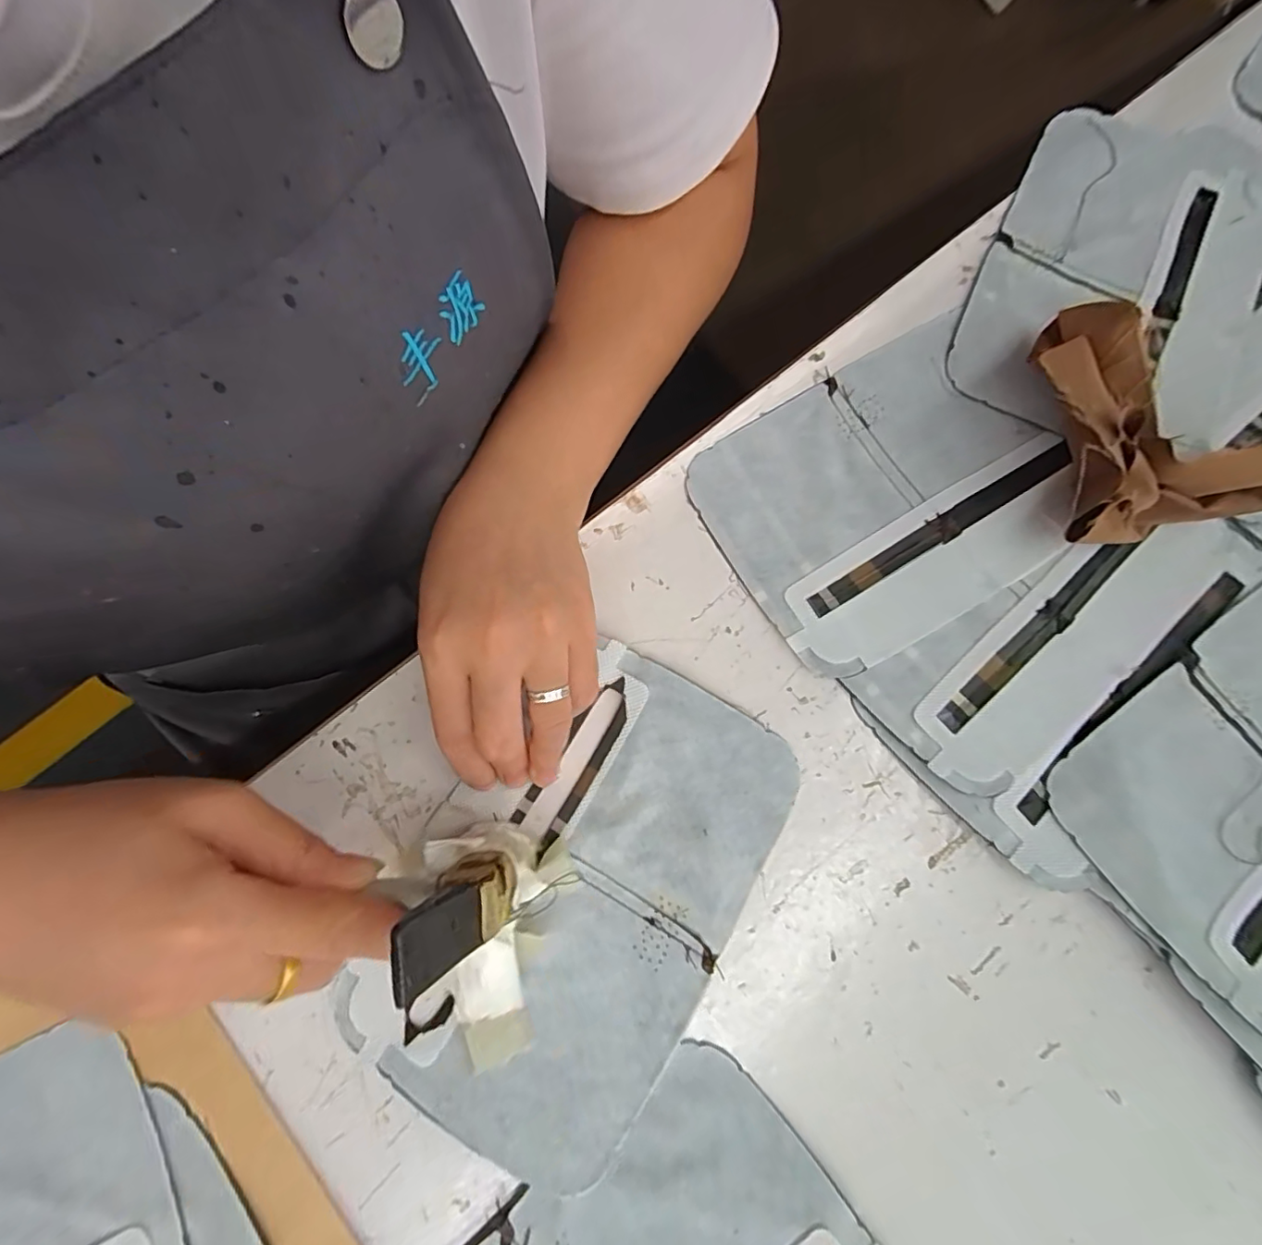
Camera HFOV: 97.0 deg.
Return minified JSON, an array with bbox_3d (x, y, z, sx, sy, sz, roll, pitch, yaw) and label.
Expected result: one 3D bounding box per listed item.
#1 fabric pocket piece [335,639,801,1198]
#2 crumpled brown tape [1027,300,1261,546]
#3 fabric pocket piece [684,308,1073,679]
[{"bbox_3d":[-0.023,0.113,0.237,0.126,0.008,0.196,30,79,7],"label":"fabric pocket piece"},{"bbox_3d":[0.225,-0.094,0.256,0.084,0.042,0.108,-10,77,-2],"label":"crumpled brown tape"},{"bbox_3d":[0.122,-0.062,0.266,0.160,0.020,0.130,-30,79,-5],"label":"fabric pocket piece"}]

